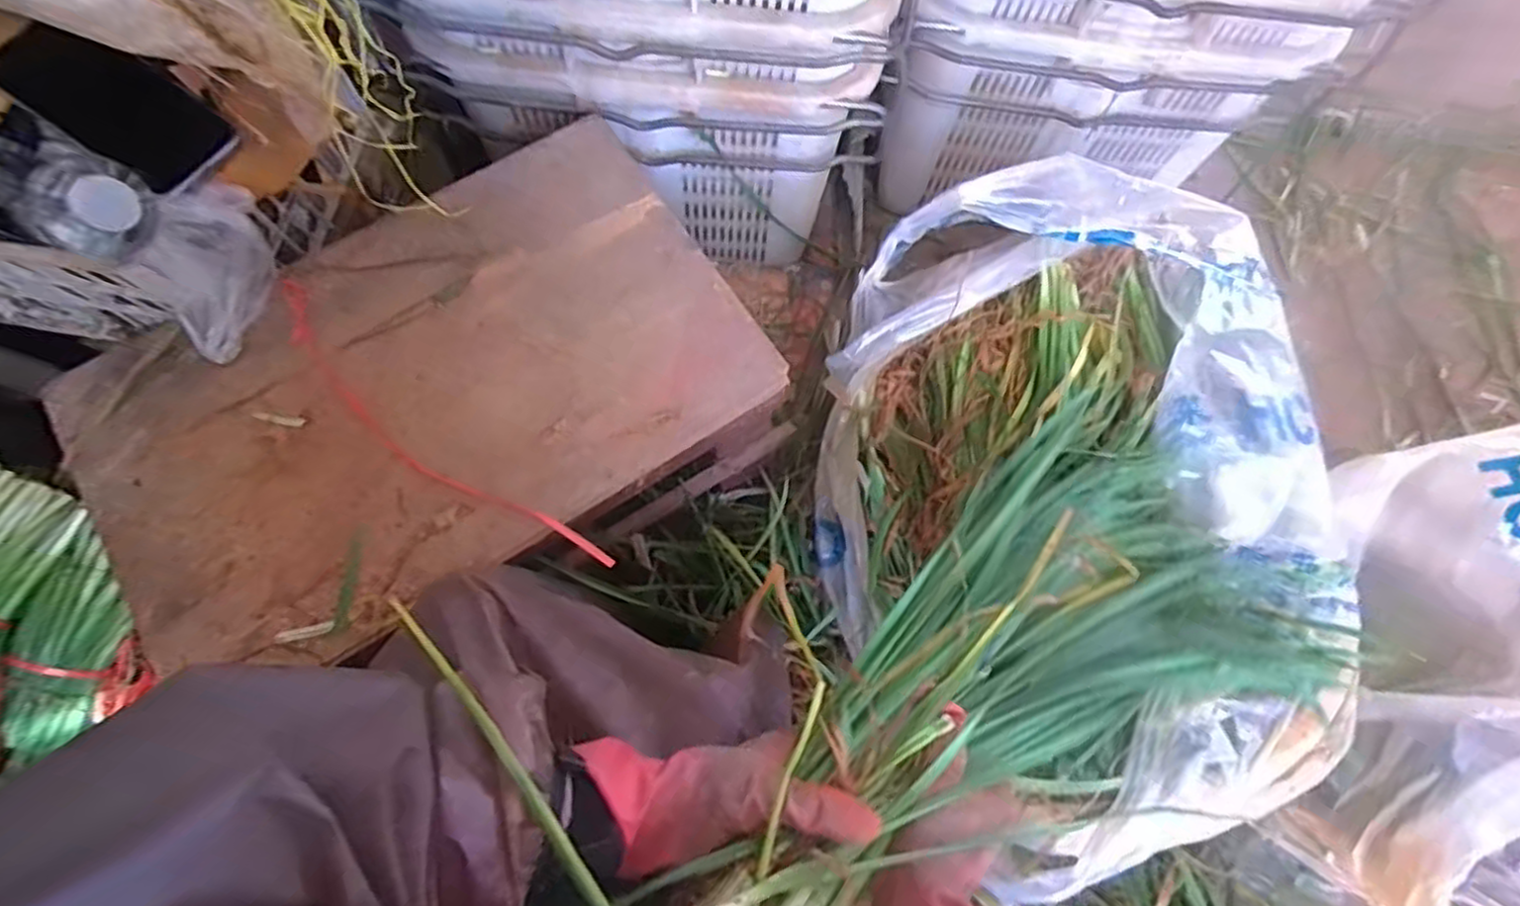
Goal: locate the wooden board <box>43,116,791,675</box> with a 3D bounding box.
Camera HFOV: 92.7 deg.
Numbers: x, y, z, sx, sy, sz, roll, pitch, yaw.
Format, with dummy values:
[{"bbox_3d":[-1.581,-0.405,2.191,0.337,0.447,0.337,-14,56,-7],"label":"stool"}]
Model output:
[{"bbox_3d":[-0.256,-0.052,0.565,0.481,0.023,0.293,-33,75,-13],"label":"wooden board"}]

